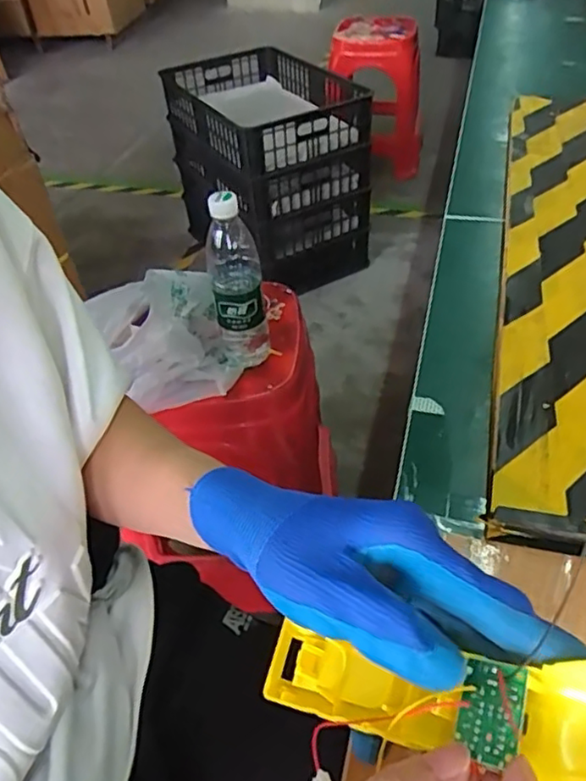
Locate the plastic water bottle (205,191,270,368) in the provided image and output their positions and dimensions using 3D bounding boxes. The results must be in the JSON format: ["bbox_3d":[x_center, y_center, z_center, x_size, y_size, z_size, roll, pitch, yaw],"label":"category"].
[{"bbox_3d":[-0.072,-0.138,0.762,0.065,0.222,0.077,-7,44,-2],"label":"plastic water bottle"}]

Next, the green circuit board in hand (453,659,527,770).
[{"bbox_3d":[0.073,0.120,0.227,0.023,0.004,0.033,-6,54,41],"label":"green circuit board in hand"}]

